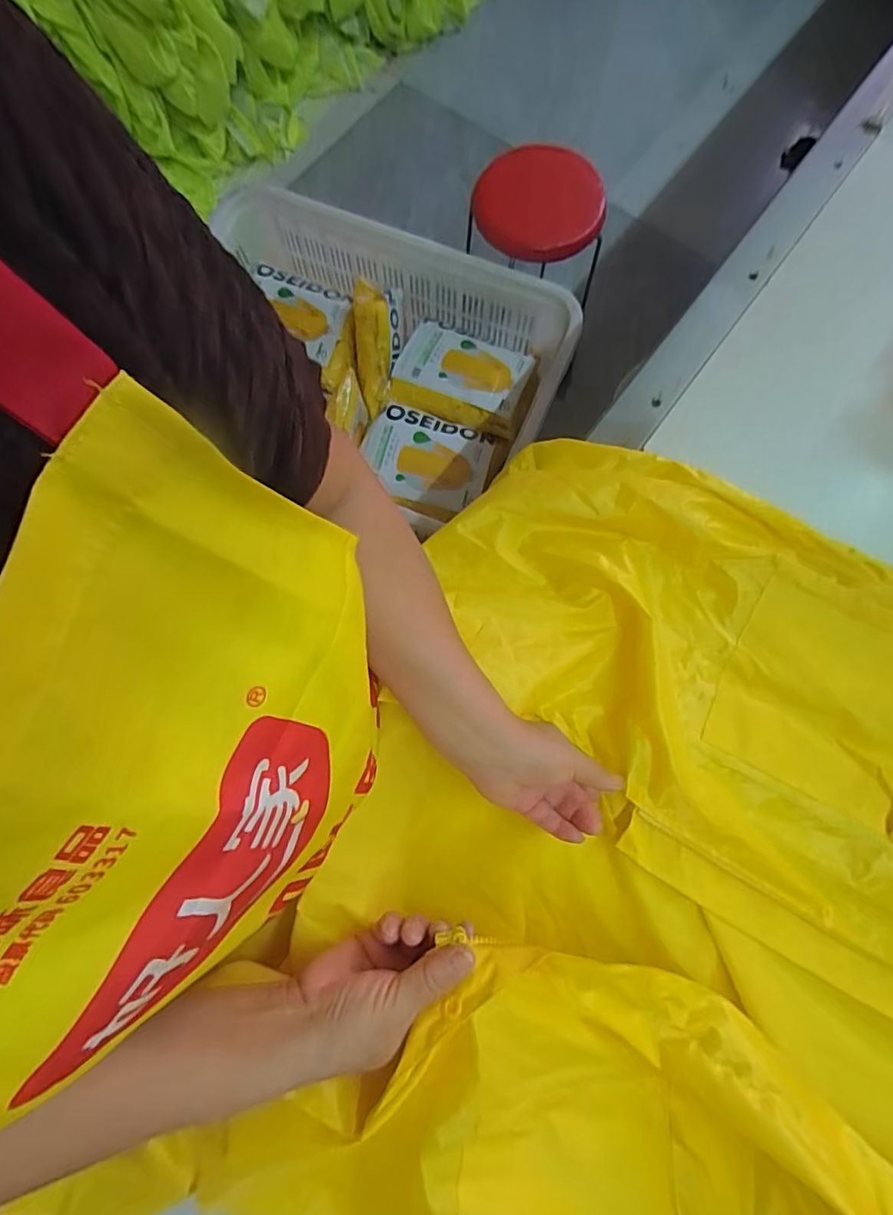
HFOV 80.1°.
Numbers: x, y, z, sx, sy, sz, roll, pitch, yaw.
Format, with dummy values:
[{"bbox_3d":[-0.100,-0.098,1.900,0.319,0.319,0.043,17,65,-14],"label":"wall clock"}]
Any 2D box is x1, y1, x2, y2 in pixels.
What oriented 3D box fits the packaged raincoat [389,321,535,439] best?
[{"bbox_3d":[0.034,-0.506,1.163,0.286,0.070,0.225,18,77,5],"label":"packaged raincoat"}]

